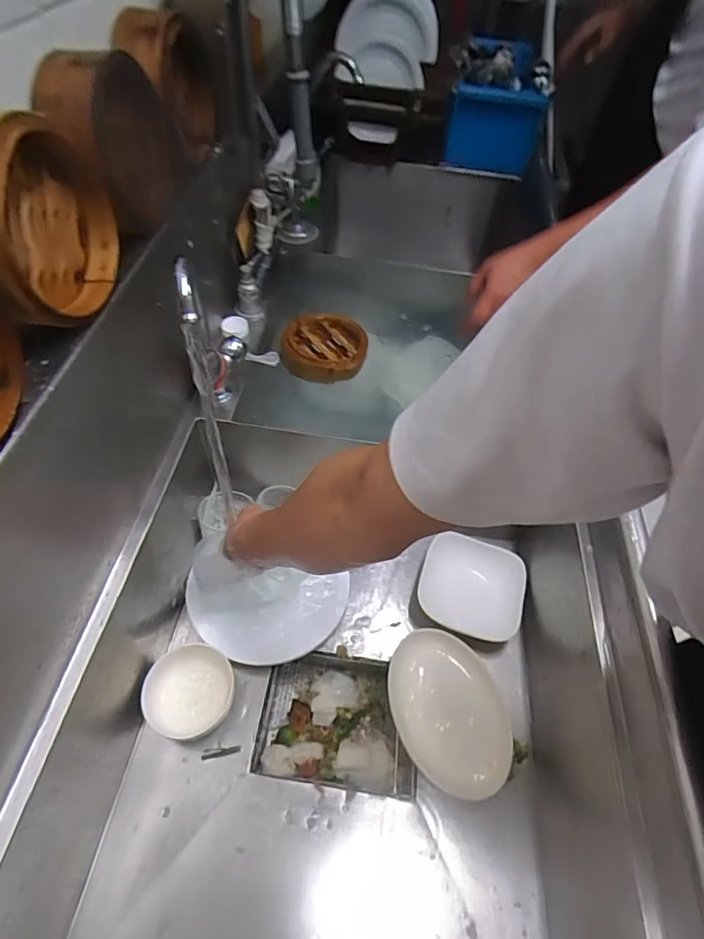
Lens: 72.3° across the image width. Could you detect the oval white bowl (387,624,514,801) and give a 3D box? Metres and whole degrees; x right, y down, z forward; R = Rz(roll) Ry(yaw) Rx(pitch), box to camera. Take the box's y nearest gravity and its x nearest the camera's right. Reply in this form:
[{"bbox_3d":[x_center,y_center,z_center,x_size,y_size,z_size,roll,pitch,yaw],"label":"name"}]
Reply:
[{"bbox_3d":[0.126,0.310,0.626,0.140,0.034,0.190,-13,55,-13],"label":"oval white bowl"}]

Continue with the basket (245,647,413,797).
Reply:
[{"bbox_3d":[-0.021,0.341,0.656,0.210,0.061,0.157,7,53,2],"label":"basket"}]

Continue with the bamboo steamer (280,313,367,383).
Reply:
[{"bbox_3d":[-0.045,-0.210,0.815,0.135,0.049,0.148,0,53,-3],"label":"bamboo steamer"}]

